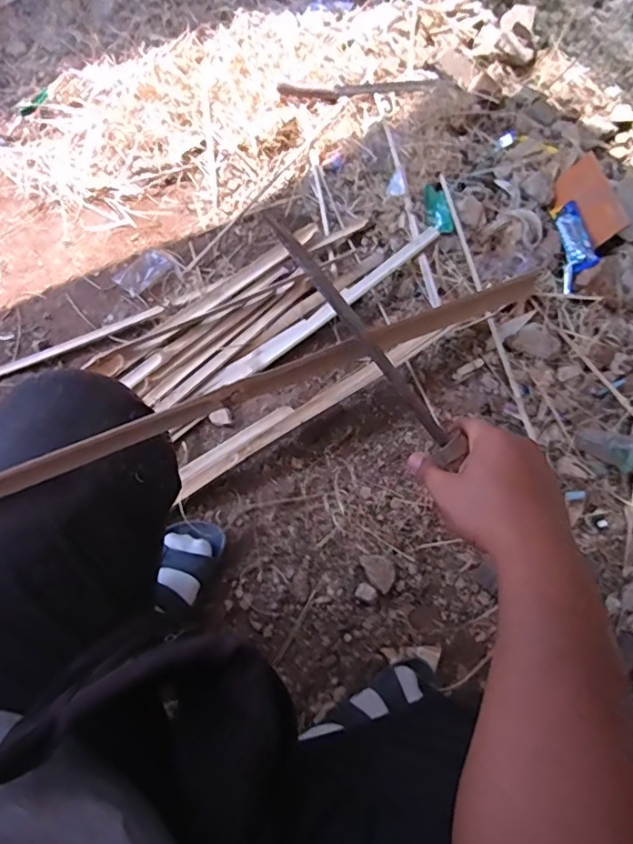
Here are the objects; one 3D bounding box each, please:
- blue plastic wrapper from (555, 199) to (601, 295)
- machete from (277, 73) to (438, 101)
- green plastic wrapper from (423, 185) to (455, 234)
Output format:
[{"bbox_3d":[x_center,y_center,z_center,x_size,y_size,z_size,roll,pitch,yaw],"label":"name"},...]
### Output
[{"bbox_3d":[0.494,-0.343,1.011,0.055,0.038,0.204,0,66,-2],"label":"blue plastic wrapper"},{"bbox_3d":[0.099,-0.768,1.198,0.363,0.016,0.055,-8,68,-5],"label":"machete"},{"bbox_3d":[0.248,-0.436,1.076,0.050,0.012,0.122,-1,63,-5],"label":"green plastic wrapper"}]

